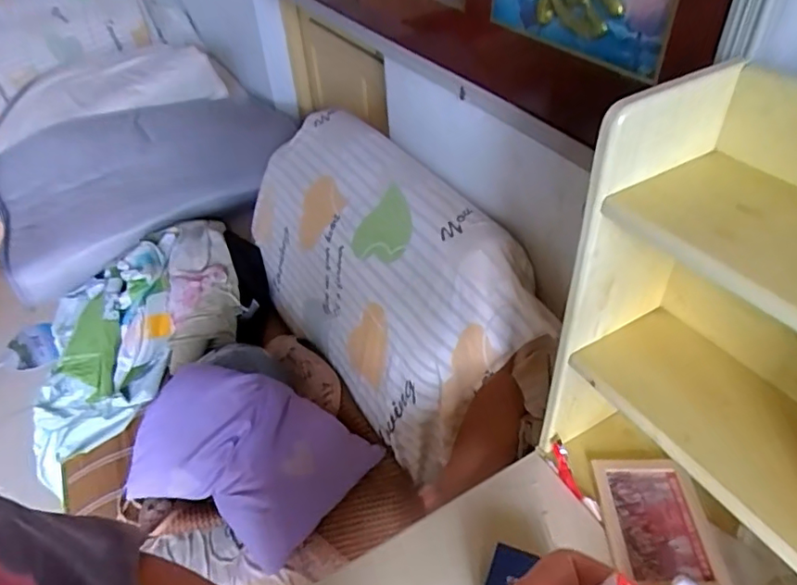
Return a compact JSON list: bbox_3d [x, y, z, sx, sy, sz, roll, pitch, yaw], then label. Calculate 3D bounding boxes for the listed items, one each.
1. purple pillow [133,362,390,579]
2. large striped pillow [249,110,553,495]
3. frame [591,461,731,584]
[{"bbox_3d":[-0.287,0.309,1.068,0.427,0.179,0.272,15,45,20],"label":"purple pillow"},{"bbox_3d":[-0.063,-0.062,1.253,0.223,0.504,0.823,5,28,-41],"label":"large striped pillow"},{"bbox_3d":[0.318,0.283,0.690,0.121,0.016,0.169,-1,42,3],"label":"frame"}]

